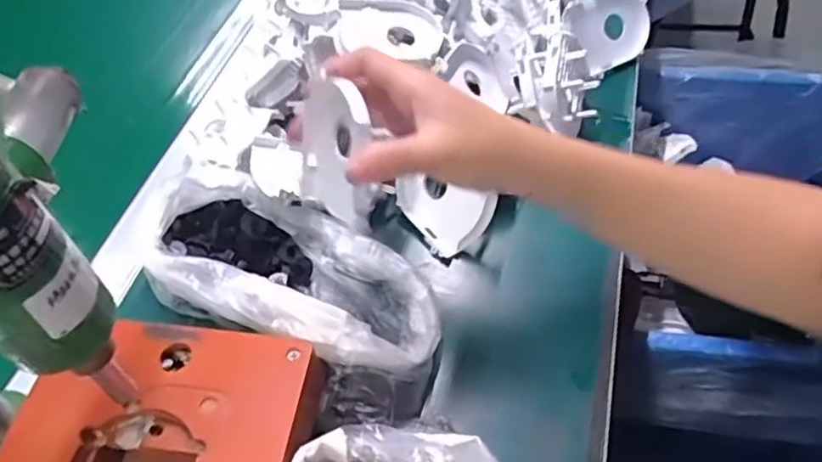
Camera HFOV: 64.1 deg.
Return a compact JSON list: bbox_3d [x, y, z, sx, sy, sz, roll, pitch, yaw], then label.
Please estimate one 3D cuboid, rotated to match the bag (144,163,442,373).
[{"bbox_3d":[-0.083,0.025,0.463,0.220,0.059,0.115,18,55,18],"label":"bag"}]

